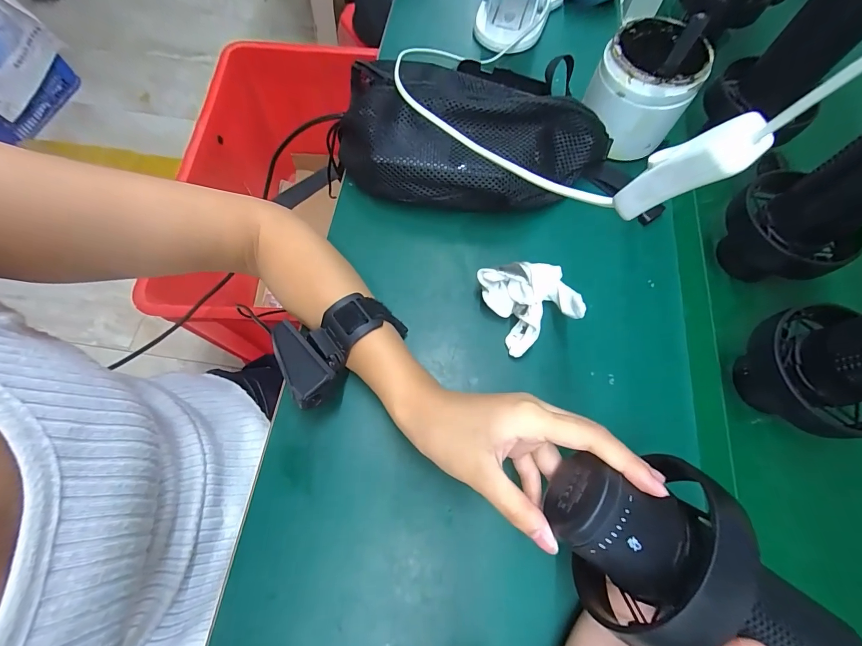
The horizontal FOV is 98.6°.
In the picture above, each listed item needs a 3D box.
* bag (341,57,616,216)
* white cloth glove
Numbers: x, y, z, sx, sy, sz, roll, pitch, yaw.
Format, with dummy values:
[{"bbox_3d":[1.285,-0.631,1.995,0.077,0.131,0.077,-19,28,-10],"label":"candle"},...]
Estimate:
[{"bbox_3d":[0.037,-0.181,0.366,0.266,0.086,0.140,9,69,3],"label":"bag"},{"bbox_3d":[0.085,-0.019,0.323,0.068,0.042,0.076,-19,70,-8],"label":"white cloth glove"}]

